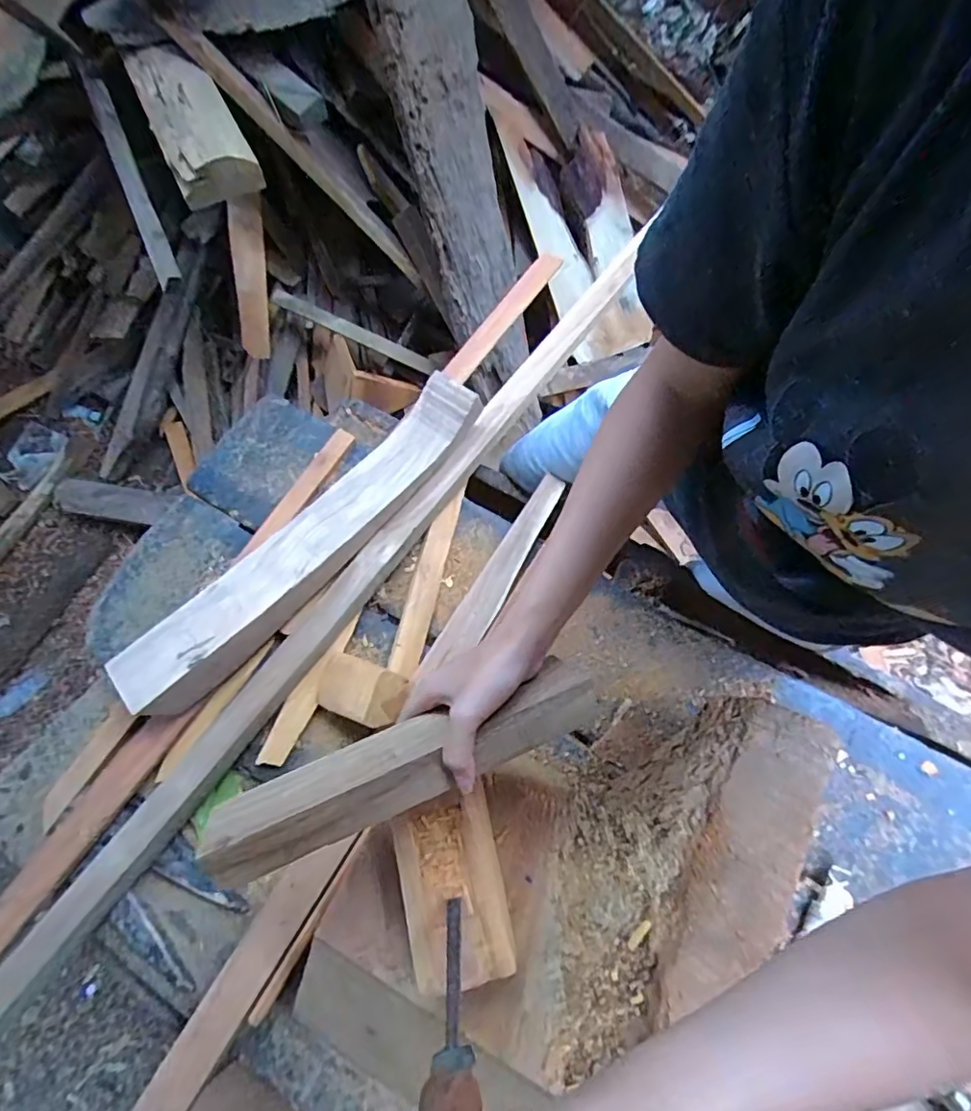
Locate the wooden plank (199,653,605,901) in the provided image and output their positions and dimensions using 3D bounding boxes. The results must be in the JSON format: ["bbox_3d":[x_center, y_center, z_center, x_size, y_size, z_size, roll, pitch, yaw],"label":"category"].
[{"bbox_3d":[-0.054,0.145,0.376,0.268,0.038,0.055,-21,41,-5],"label":"wooden plank"}]

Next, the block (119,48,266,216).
[{"bbox_3d":[-0.448,-0.673,0.822,0.120,0.073,0.326,-26,75,-3],"label":"block"}]

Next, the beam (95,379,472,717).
[{"bbox_3d":[-0.201,-0.027,0.637,0.094,0.053,0.503,43,76,11],"label":"beam"}]

